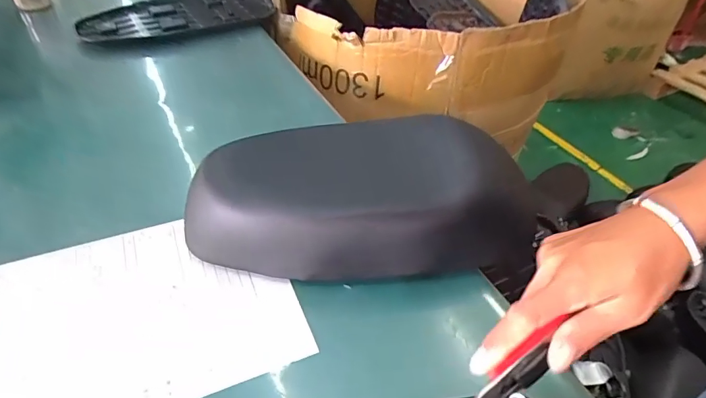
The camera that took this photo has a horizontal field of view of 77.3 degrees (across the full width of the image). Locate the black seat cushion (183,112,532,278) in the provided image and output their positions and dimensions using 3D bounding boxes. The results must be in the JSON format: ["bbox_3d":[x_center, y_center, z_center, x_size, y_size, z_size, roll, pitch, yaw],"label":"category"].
[{"bbox_3d":[0.011,-0.007,0.474,0.356,0.099,0.171,-3,43,-6],"label":"black seat cushion"}]

